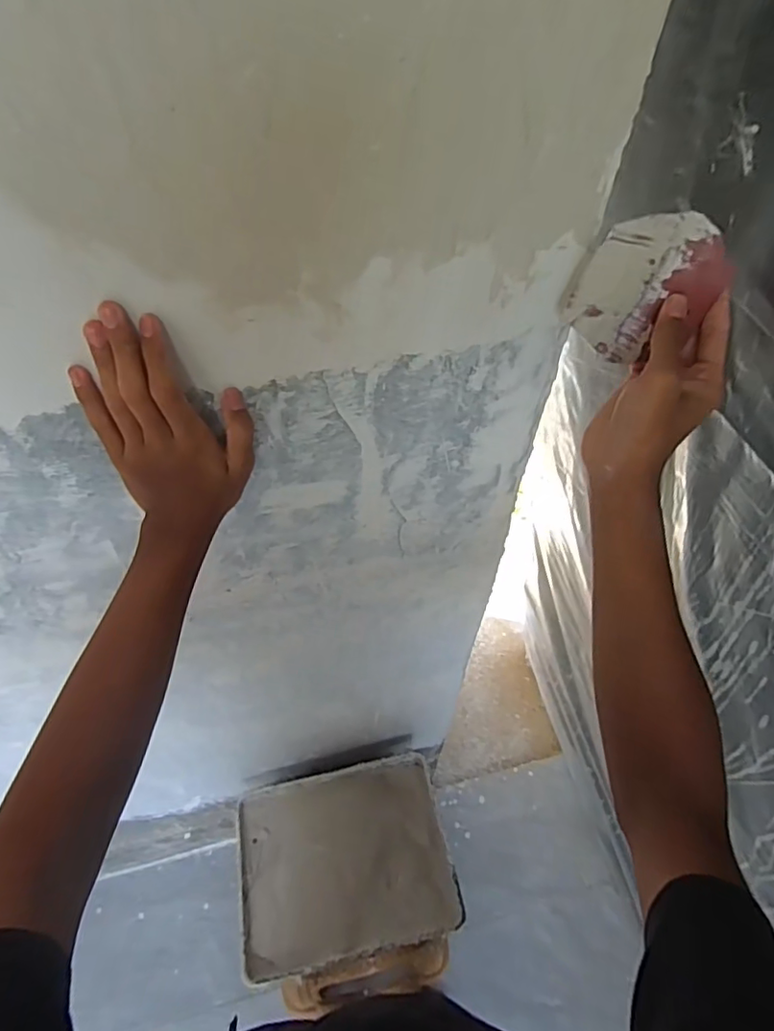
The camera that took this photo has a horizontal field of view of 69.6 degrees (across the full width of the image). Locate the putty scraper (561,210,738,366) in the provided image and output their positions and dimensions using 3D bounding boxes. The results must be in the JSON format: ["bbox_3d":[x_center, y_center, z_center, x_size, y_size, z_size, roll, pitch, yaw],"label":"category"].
[{"bbox_3d":[0.178,-0.153,0.380,0.104,0.091,0.017,3,50,1],"label":"putty scraper"}]

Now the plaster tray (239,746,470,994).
[{"bbox_3d":[-0.074,0.587,0.957,0.348,0.062,0.279,-9,51,-8],"label":"plaster tray"}]

